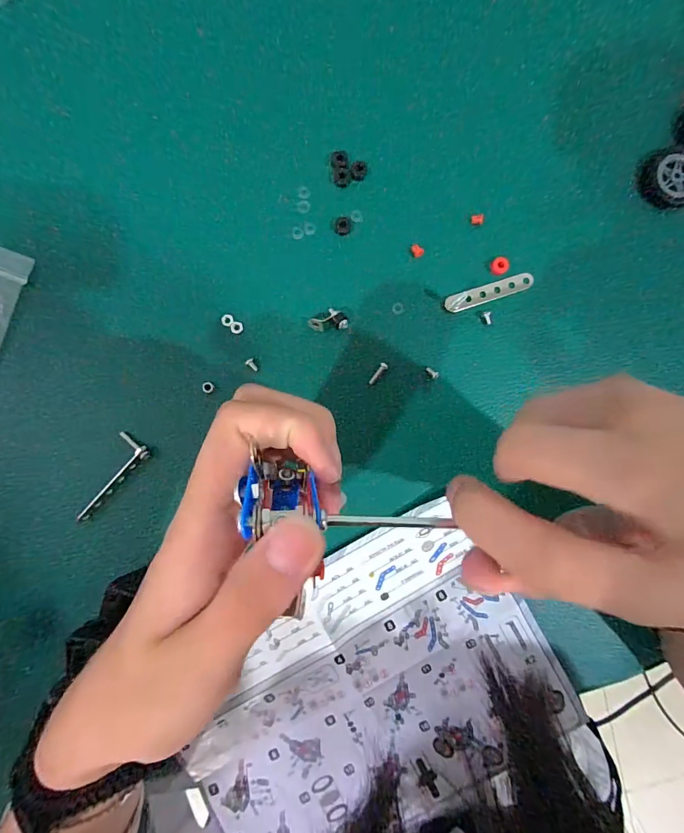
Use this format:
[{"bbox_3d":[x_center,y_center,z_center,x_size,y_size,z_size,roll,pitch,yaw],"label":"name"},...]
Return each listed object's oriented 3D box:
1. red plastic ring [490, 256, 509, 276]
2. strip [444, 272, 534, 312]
[{"bbox_3d":[0.099,-0.094,0.243,0.009,0.005,0.010,-17,92,-3],"label":"red plastic ring"},{"bbox_3d":[0.093,-0.078,0.243,0.058,0.004,0.011,-19,92,-3],"label":"strip"}]

